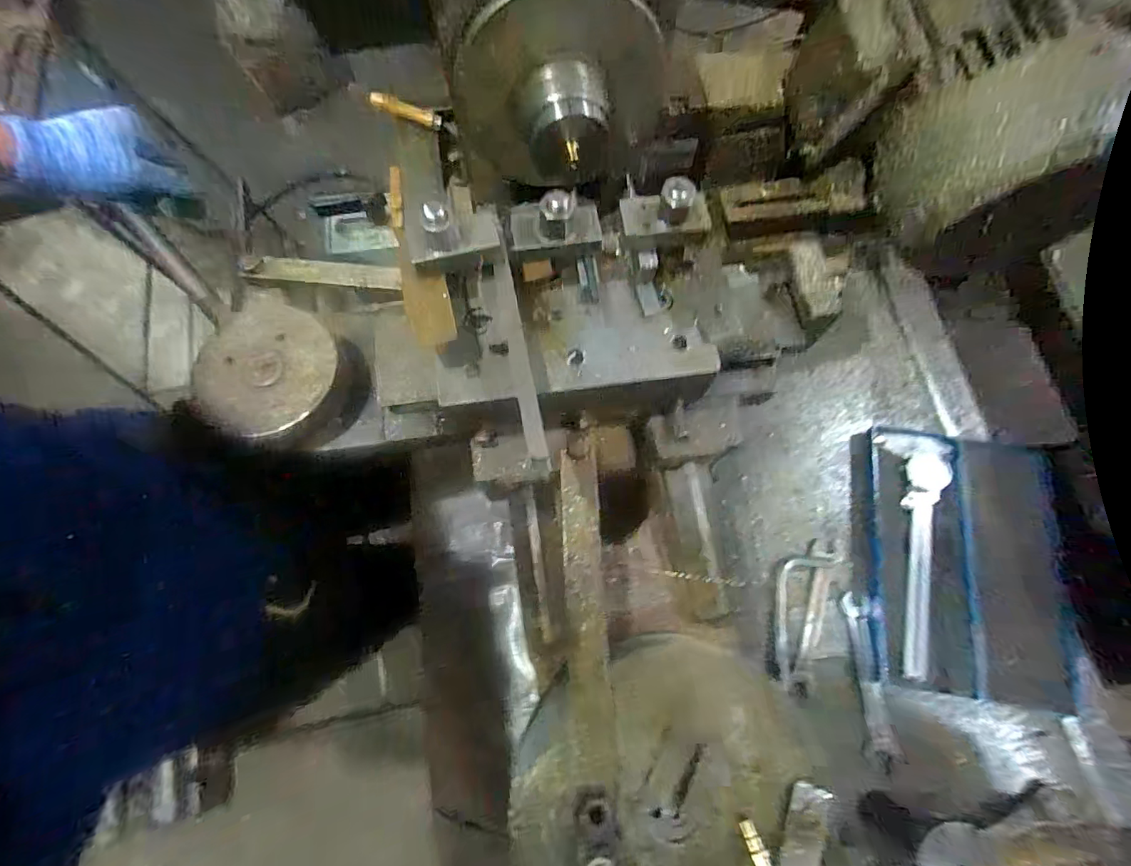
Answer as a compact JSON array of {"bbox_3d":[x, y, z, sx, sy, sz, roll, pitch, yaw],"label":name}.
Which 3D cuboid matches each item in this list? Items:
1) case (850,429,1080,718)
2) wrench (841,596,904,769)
[{"bbox_3d":[0.379,0.122,0.467,0.189,0.026,0.237,8,72,2],"label":"case"},{"bbox_3d":[0.273,0.219,0.442,0.019,0.006,0.138,-12,73,19],"label":"wrench"}]

